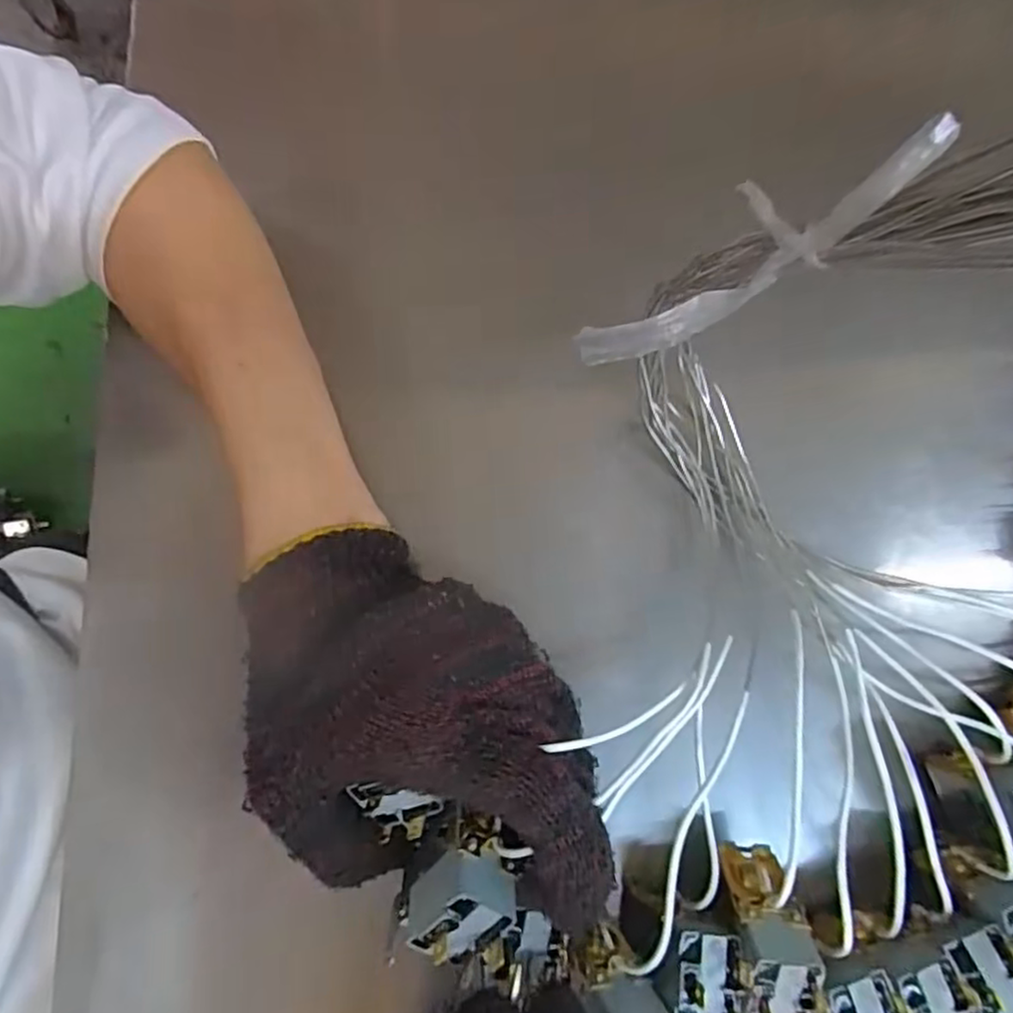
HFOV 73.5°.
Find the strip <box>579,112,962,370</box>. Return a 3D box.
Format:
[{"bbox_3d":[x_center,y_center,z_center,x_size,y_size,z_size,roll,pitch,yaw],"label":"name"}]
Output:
[{"bbox_3d":[0.060,-0.064,0.187,0.031,0.124,0.015,29,73,-16],"label":"strip"}]

